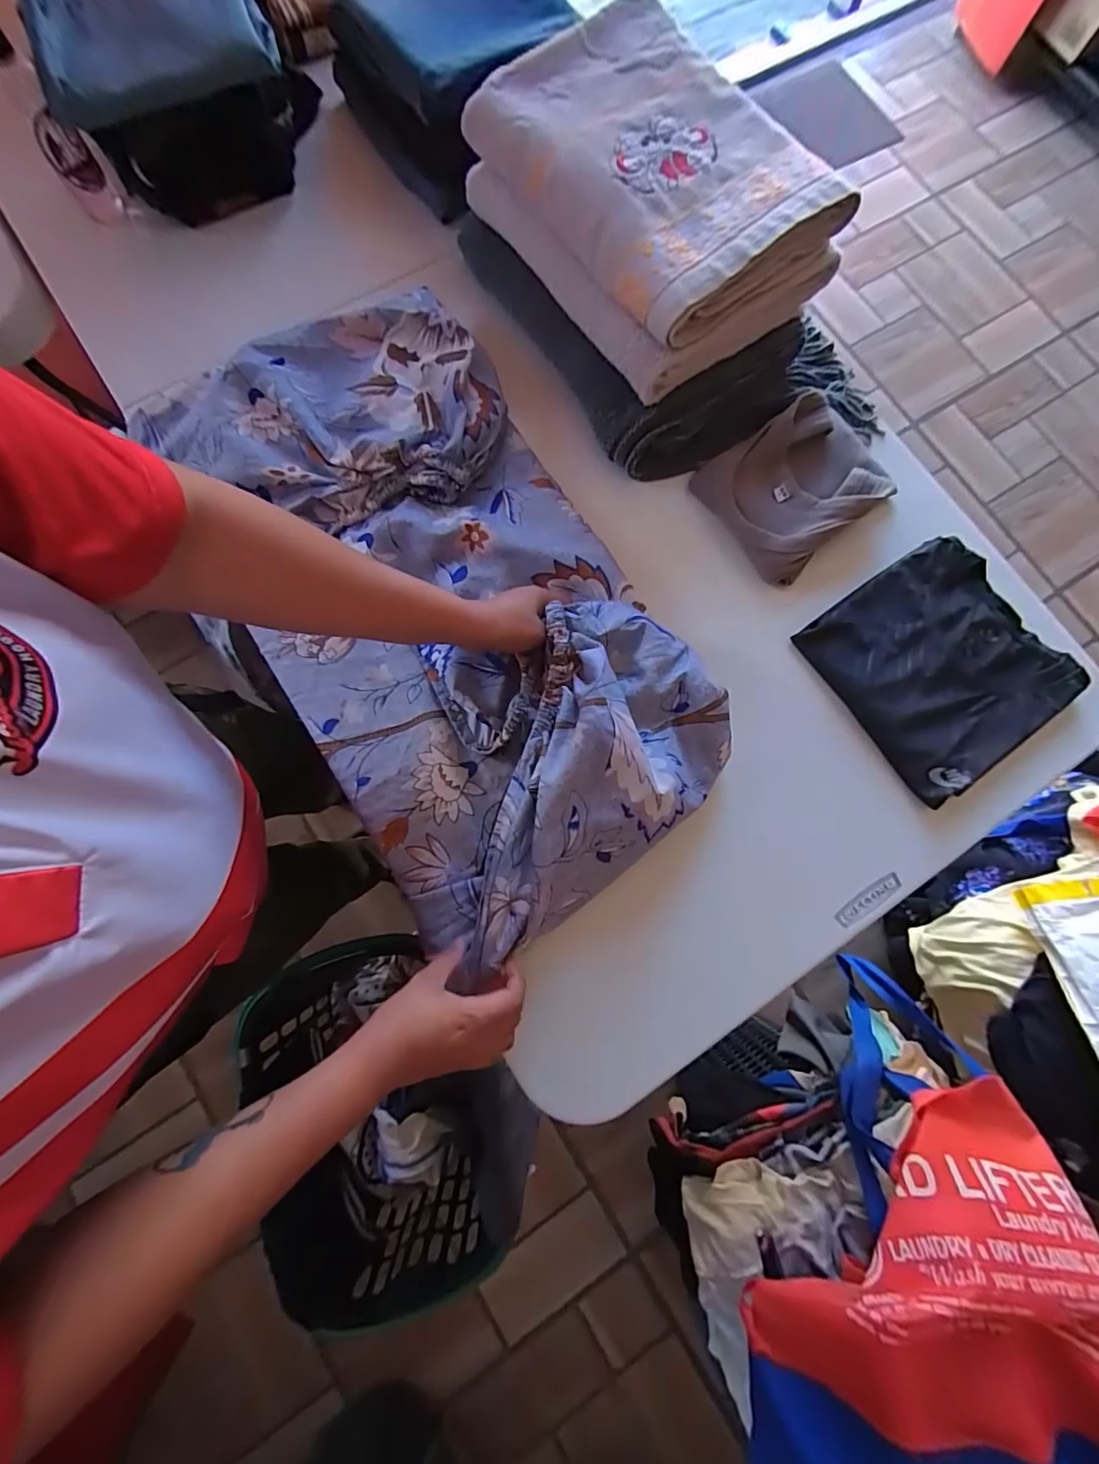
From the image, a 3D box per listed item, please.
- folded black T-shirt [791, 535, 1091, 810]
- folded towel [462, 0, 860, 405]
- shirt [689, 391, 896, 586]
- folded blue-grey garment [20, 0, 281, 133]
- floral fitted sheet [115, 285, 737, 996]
[{"bbox_3d":[0.414,-0.073,0.553,0.219,0.017,0.224,-36,82,-7],"label":"folded black T-shirt"},{"bbox_3d":[0.098,-0.533,0.523,0.227,0.093,0.316,-35,82,-7],"label":"folded towel"},{"bbox_3d":[0.272,-0.273,0.576,0.184,0.032,0.151,-36,82,-8],"label":"shirt"},{"bbox_3d":[-0.426,-0.738,0.548,0.235,0.056,0.155,-31,82,-7],"label":"folded blue-grey garment"},{"bbox_3d":[-0.117,-0.142,0.515,0.347,0.094,0.650,-31,82,-7],"label":"floral fitted sheet"}]

